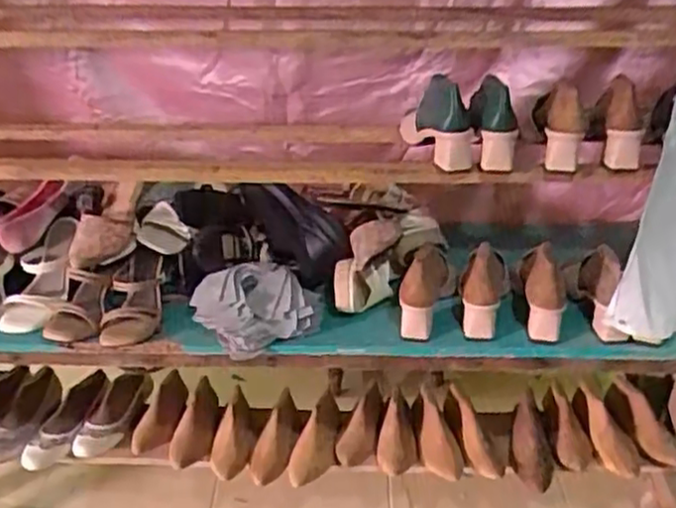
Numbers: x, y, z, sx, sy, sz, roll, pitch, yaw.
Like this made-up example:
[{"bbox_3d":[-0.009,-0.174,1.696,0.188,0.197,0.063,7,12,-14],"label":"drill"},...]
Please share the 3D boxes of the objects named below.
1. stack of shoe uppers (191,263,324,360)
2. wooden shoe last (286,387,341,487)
[{"bbox_3d":[-0.124,0.084,1.166,0.188,0.066,0.175,-18,34,-30],"label":"stack of shoe uppers"},{"bbox_3d":[-0.040,0.376,1.456,0.089,0.071,0.224,4,29,6],"label":"wooden shoe last"}]

